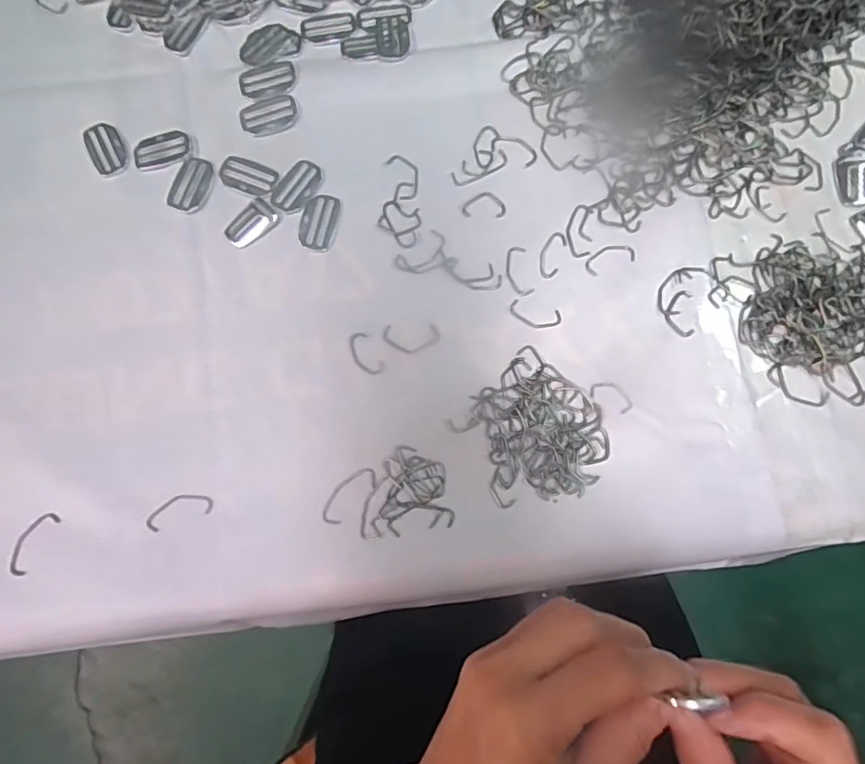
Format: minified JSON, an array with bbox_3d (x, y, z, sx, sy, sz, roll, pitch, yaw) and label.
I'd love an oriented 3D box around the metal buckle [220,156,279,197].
[{"bbox_3d":[-0.145,-0.162,0.409,0.045,0.004,0.027,19,79,4],"label":"metal buckle"}]

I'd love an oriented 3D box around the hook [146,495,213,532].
[{"bbox_3d":[-0.174,0.088,0.358,0.044,0.004,0.019,-19,79,-4],"label":"hook"}]

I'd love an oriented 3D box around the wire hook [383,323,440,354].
[{"bbox_3d":[-0.015,-0.032,0.386,0.041,0.004,0.022,-4,79,-1],"label":"wire hook"}]

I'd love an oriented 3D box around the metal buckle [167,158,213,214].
[{"bbox_3d":[-0.188,-0.154,0.404,0.028,0.004,0.044,15,79,3],"label":"metal buckle"}]

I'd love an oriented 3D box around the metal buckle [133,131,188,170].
[{"bbox_3d":[-0.214,-0.184,0.411,0.044,0.004,0.027,-14,79,-3],"label":"metal buckle"}]

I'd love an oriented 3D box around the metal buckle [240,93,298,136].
[{"bbox_3d":[-0.131,-0.214,0.417,0.046,0.004,0.032,-14,79,-3],"label":"metal buckle"}]

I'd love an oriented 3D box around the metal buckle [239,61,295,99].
[{"bbox_3d":[-0.134,-0.246,0.420,0.046,0.005,0.029,-11,79,-2],"label":"metal buckle"}]

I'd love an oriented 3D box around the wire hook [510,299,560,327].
[{"bbox_3d":[0.077,-0.049,0.386,0.038,0.004,0.017,15,79,3],"label":"wire hook"}]

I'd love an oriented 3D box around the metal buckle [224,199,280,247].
[{"bbox_3d":[-0.140,-0.122,0.400,0.025,0.004,0.041,43,82,8],"label":"metal buckle"}]

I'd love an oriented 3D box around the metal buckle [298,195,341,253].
[{"bbox_3d":[-0.087,-0.123,0.401,0.028,0.004,0.047,9,79,2],"label":"metal buckle"}]

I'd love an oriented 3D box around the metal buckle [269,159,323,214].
[{"bbox_3d":[-0.106,-0.153,0.405,0.028,0.004,0.046,30,80,6],"label":"metal buckle"}]

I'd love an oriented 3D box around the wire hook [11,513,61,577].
[{"bbox_3d":[-0.272,0.108,0.351,0.018,0.005,0.041,25,80,5],"label":"wire hook"}]

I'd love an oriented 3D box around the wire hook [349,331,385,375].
[{"bbox_3d":[-0.050,-0.021,0.383,0.016,0.004,0.035,-35,80,-6],"label":"wire hook"}]

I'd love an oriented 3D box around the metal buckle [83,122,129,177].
[{"bbox_3d":[-0.260,-0.187,0.414,0.028,0.004,0.044,-25,80,-5],"label":"metal buckle"}]

